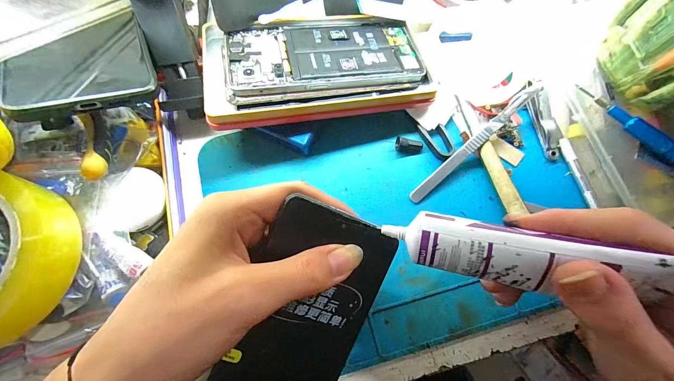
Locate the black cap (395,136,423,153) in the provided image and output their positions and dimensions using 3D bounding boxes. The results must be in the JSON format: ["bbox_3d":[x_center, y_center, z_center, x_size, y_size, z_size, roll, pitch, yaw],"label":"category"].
[{"bbox_3d":[0.059,-0.037,0.237,0.022,0.009,0.011,12,73,2],"label":"black cap"}]

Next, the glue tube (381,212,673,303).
[{"bbox_3d":[0.085,0.031,0.140,0.121,0.022,0.028,5,72,20],"label":"glue tube"}]

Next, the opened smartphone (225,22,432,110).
[{"bbox_3d":[-0.008,-0.110,0.233,0.156,0.017,0.079,-10,73,-5],"label":"opened smartphone"}]

